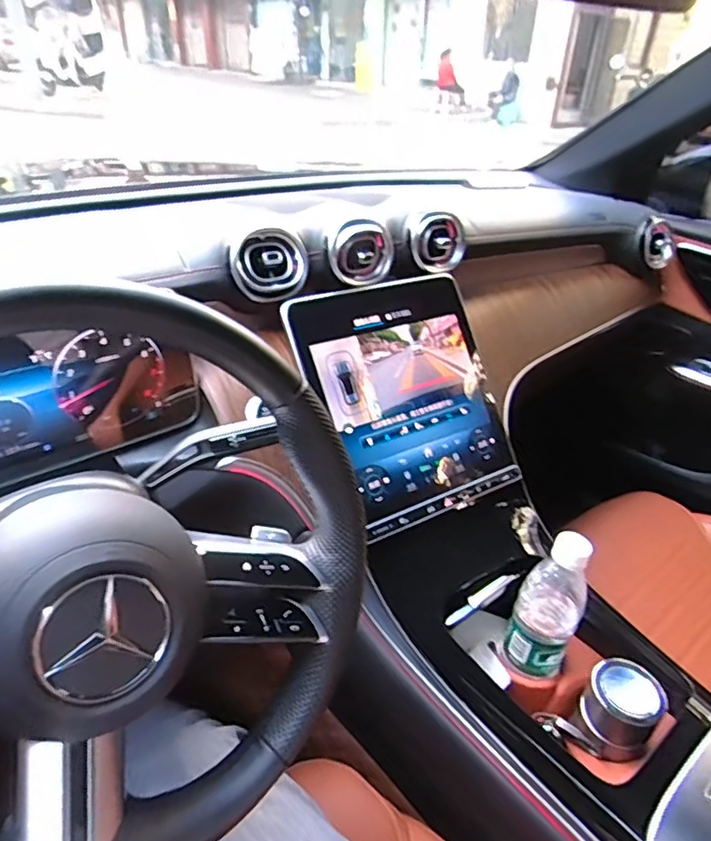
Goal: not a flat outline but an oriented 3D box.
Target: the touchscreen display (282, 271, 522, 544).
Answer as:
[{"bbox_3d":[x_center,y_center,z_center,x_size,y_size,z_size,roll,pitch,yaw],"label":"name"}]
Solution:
[{"bbox_3d":[0.066,-0.032,0.664,0.238,0.278,0.016,-21,-1,-29],"label":"touchscreen display"}]

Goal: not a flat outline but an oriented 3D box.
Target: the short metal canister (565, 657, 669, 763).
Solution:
[{"bbox_3d":[0.257,0.278,0.553,0.065,0.072,0.070,4,33,-2],"label":"short metal canister"}]

